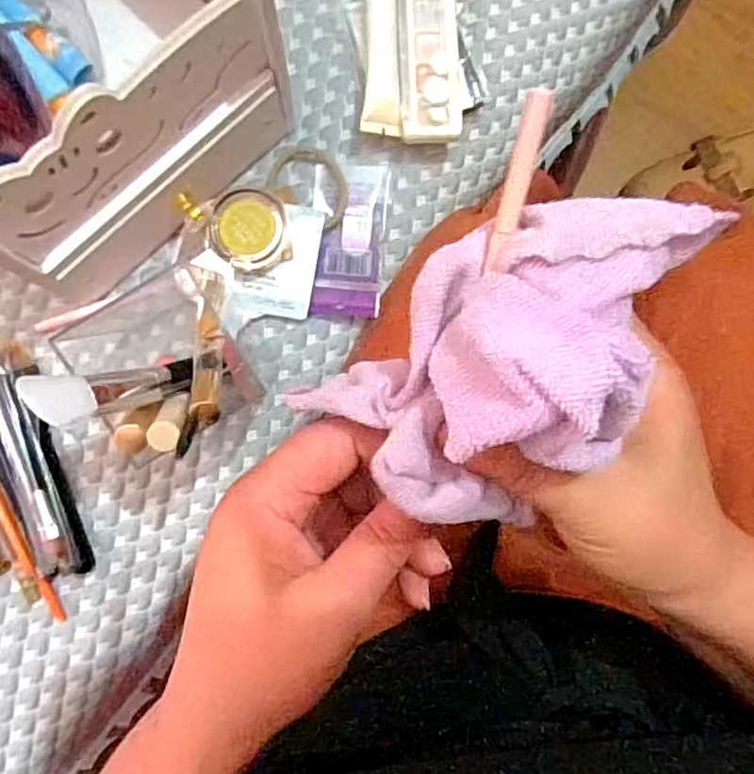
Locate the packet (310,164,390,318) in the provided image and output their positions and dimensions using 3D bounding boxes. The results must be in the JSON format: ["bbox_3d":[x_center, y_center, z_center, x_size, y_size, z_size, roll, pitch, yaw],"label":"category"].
[{"bbox_3d":[-0.018,-0.094,0.394,0.044,0.010,0.097,3,86,-2],"label":"packet"}]

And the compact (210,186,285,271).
[{"bbox_3d":[-0.078,-0.095,0.381,0.043,0.020,0.046,0,86,-2],"label":"compact"}]

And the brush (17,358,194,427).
[{"bbox_3d":[-0.120,-0.002,0.310,0.009,0.103,0.024,-22,87,38],"label":"brush"}]

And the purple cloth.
[{"bbox_3d":[0.044,-0.014,0.183,0.113,0.062,0.076,-43,89,-4],"label":"purple cloth"}]

